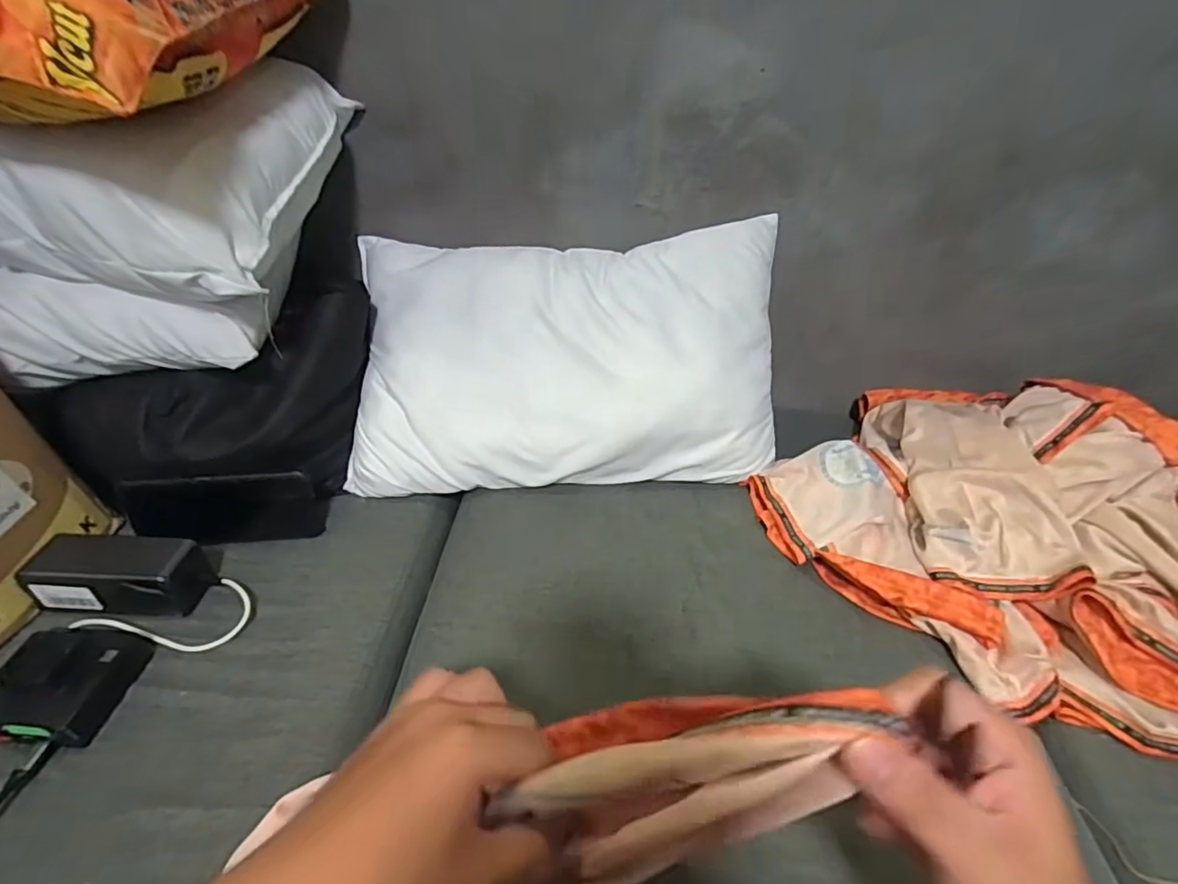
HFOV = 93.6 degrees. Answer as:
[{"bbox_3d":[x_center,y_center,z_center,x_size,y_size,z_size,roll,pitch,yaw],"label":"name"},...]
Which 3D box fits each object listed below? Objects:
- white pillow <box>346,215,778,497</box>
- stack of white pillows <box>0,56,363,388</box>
[{"bbox_3d":[-0.024,-0.101,0.666,0.496,0.310,0.120,-4,-3,-2],"label":"white pillow"},{"bbox_3d":[-0.425,-0.222,0.547,0.319,0.202,0.261,0,39,-5],"label":"stack of white pillows"}]

